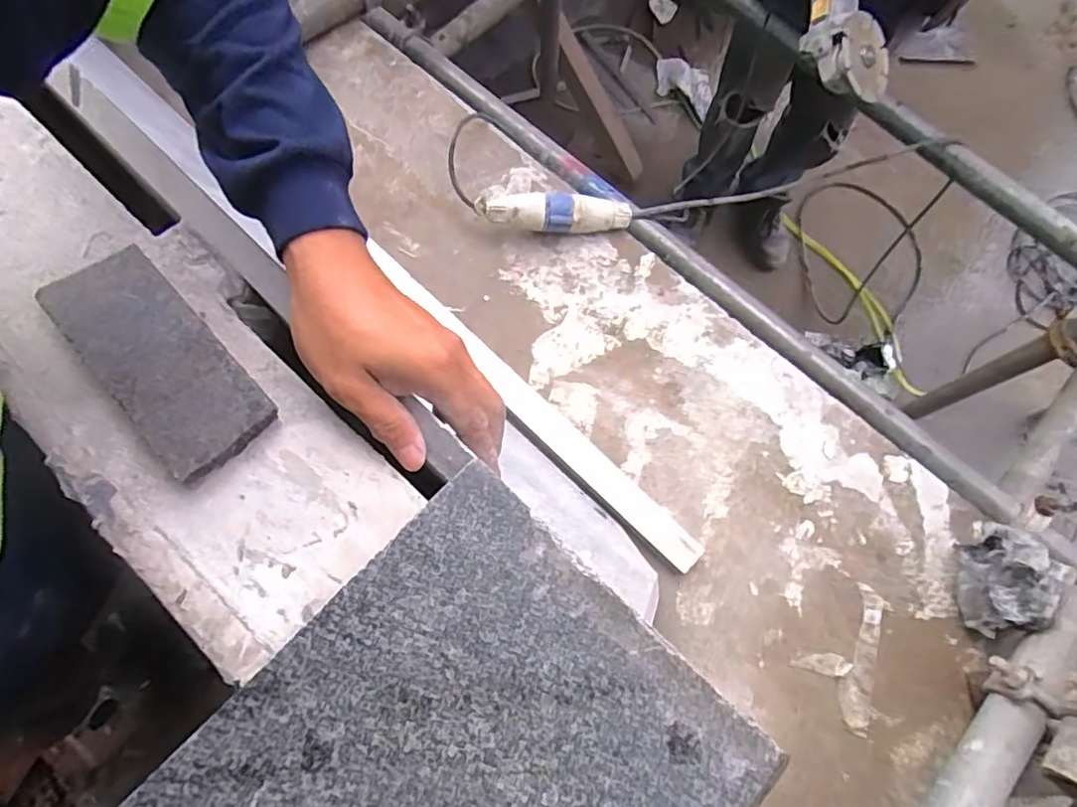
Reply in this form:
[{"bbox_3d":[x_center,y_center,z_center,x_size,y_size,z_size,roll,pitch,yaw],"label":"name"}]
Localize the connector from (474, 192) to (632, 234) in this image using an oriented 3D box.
[{"bbox_3d":[0.023,-0.258,0.794,0.210,0.058,0.057,3,72,-1],"label":"connector"}]

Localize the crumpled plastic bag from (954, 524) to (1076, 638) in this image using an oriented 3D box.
[{"bbox_3d":[0.525,0.192,0.650,0.070,0.080,0.133,39,75,11],"label":"crumpled plastic bag"}]

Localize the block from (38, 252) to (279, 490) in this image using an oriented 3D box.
[{"bbox_3d":[-0.218,-0.025,0.330,0.066,0.015,0.148,-42,78,-14],"label":"block"}]

